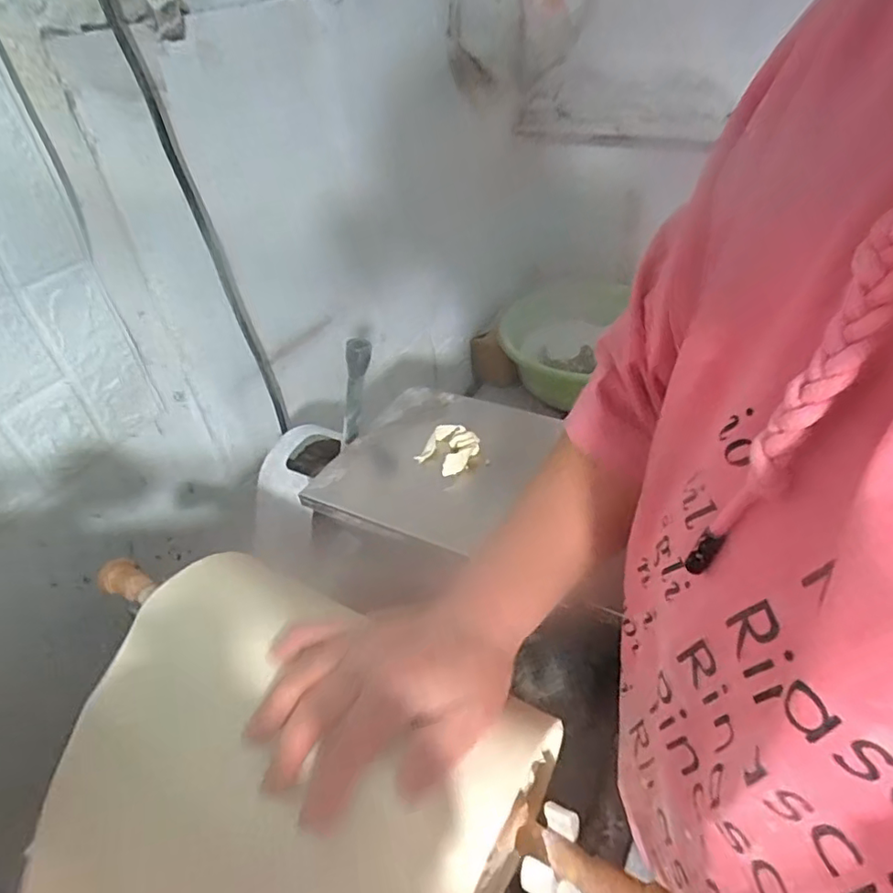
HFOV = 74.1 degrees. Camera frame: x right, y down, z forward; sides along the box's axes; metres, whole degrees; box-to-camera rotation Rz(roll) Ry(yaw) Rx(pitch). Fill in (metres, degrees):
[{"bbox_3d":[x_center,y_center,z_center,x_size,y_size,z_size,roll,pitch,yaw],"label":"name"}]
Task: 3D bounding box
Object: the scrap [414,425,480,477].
[{"bbox_3d":[0.002,0.003,0.559,0.052,0.022,0.060,15,45,23],"label":"scrap"}]

